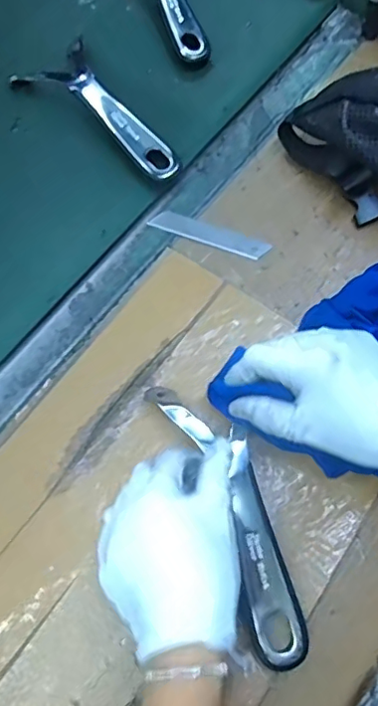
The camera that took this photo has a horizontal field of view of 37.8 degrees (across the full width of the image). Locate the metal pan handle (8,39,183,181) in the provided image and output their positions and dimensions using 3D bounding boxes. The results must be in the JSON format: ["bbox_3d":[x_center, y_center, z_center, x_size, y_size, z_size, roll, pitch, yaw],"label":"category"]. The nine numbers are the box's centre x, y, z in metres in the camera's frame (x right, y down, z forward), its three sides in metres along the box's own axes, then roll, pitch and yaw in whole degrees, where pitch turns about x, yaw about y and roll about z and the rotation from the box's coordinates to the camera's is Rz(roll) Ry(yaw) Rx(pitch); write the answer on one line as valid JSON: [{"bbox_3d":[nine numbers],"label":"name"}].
[{"bbox_3d":[-0.086,-0.212,0.504,0.074,0.024,0.182,-33,71,-10],"label":"metal pan handle"}]

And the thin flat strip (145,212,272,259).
[{"bbox_3d":[0.017,-0.101,0.471,0.102,0.004,0.020,19,70,9],"label":"thin flat strip"}]

